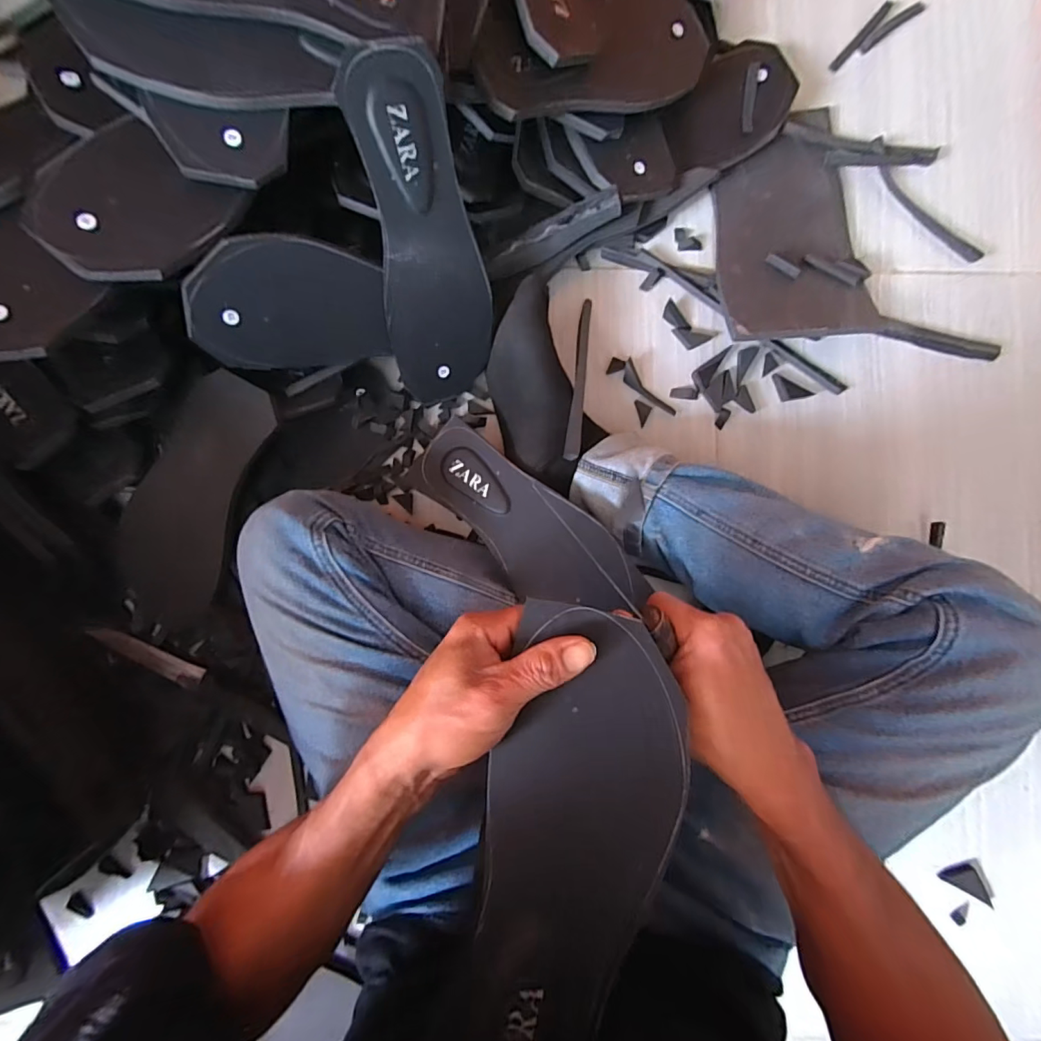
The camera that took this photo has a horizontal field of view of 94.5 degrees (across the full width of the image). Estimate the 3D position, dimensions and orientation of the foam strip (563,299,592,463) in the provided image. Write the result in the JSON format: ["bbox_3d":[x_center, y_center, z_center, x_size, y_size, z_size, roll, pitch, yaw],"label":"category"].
[{"bbox_3d":[0.059,-0.148,0.484,0.014,0.011,0.197,8,66,-1],"label":"foam strip"}]

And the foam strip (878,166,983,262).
[{"bbox_3d":[0.442,-0.332,0.524,0.021,0.006,0.144,-43,89,-2],"label":"foam strip"}]

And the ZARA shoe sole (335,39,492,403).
[{"bbox_3d":[-0.078,-0.230,0.416,0.092,0.004,0.257,-16,130,-15],"label":"ZARA shoe sole"}]

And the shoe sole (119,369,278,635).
[{"bbox_3d":[-0.320,-0.010,0.466,0.105,0.016,0.278,31,106,1],"label":"shoe sole"}]

